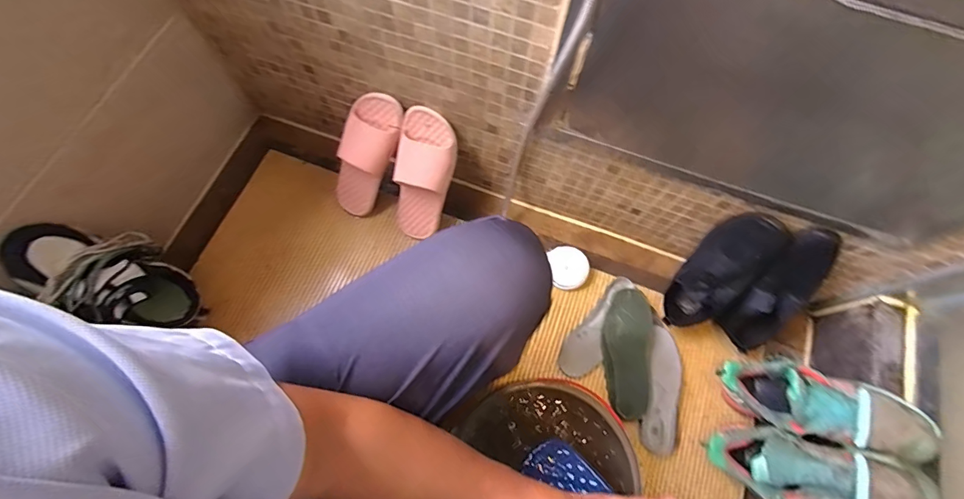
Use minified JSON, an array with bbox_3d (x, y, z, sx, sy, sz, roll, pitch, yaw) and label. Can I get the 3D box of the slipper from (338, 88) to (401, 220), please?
[{"bbox_3d":[-0.227,-0.173,0.819,0.094,0.259,0.055,35,36,10],"label":"slipper"}]

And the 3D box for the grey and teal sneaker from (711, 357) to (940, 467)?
[{"bbox_3d":[0.542,0.252,0.676,0.267,0.091,0.113,12,67,36],"label":"grey and teal sneaker"}]

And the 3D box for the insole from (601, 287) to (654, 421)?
[{"bbox_3d":[0.279,0.185,0.800,0.090,0.044,0.232,10,71,1],"label":"insole"}]

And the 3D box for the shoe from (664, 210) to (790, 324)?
[{"bbox_3d":[0.416,0.050,0.745,0.106,0.268,0.100,29,41,8],"label":"shoe"}]

